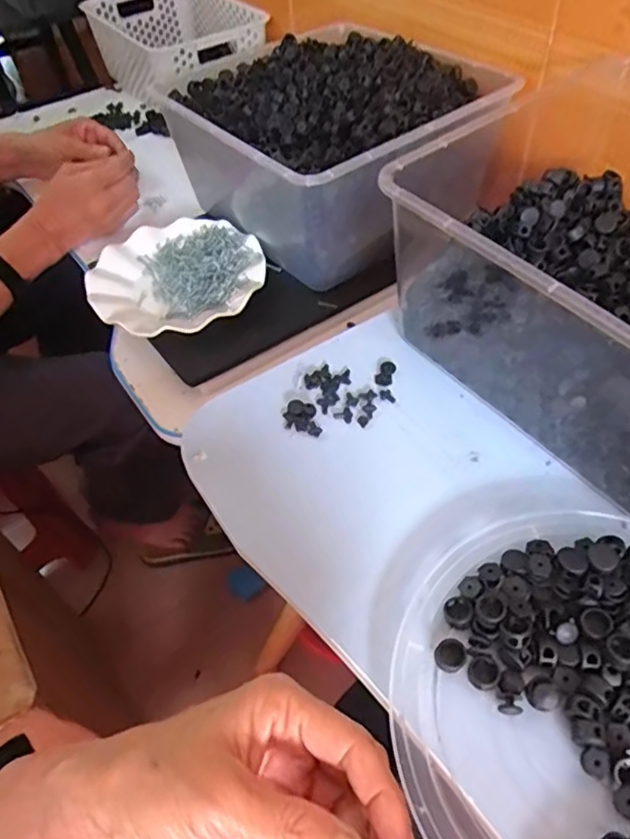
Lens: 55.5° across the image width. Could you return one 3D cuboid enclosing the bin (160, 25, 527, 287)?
[{"bbox_3d":[0.017,-0.314,0.674,0.298,0.138,0.294,-34,57,-22],"label":"bin"}]

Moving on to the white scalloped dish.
[{"bbox_3d":[-0.144,-0.150,0.636,0.178,0.028,0.171,-2,51,2],"label":"white scalloped dish"}]

